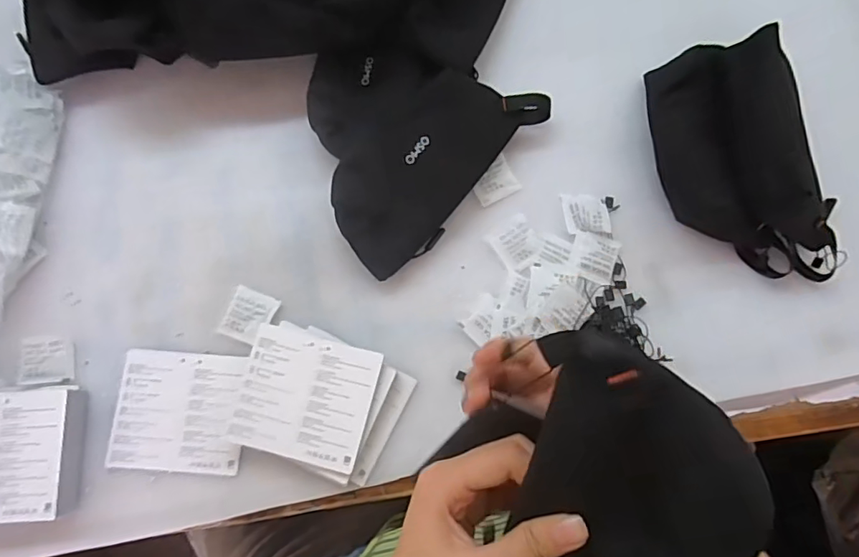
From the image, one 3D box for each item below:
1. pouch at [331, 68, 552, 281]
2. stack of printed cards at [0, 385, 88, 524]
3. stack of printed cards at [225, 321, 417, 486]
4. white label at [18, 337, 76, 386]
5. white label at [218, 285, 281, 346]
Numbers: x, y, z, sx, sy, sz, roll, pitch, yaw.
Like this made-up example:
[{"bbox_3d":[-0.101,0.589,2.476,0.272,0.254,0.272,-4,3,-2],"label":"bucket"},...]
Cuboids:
[{"bbox_3d":[0.004,-0.105,0.447,0.093,0.049,0.206,44,80,8],"label":"pouch"},{"bbox_3d":[-0.306,0.125,0.381,0.095,0.032,0.091,-3,77,-2],"label":"stack of printed cards"},{"bbox_3d":[-0.084,0.094,0.409,0.121,0.024,0.096,21,77,3],"label":"stack of printed cards"},{"bbox_3d":[-0.297,0.064,0.410,0.040,0.007,0.036,-2,77,-2],"label":"white label"},{"bbox_3d":[-0.145,0.030,0.428,0.036,0.004,0.041,22,78,-4],"label":"white label"}]

